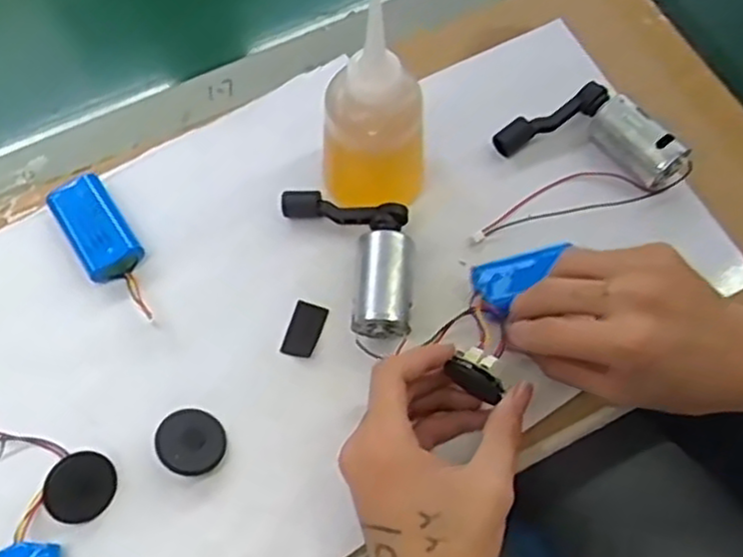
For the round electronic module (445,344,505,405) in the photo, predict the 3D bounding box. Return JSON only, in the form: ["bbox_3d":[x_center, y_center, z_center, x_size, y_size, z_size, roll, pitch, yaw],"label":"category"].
[{"bbox_3d":[0.060,0.052,0.412,0.031,0.034,0.017,32,70,13],"label":"round electronic module"}]

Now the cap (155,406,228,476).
[{"bbox_3d":[-0.102,0.093,0.421,0.038,0.008,0.038,12,54,-16],"label":"cap"}]

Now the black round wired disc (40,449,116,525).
[{"bbox_3d":[-0.160,0.114,0.410,0.034,0.013,0.038,35,68,-14],"label":"black round wired disc"}]

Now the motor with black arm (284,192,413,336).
[{"bbox_3d":[-0.003,-0.020,0.454,0.060,0.038,0.113,-27,70,-12],"label":"motor with black arm"}]

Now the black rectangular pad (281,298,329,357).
[{"bbox_3d":[-0.041,0.031,0.452,0.019,0.004,0.035,17,68,7],"label":"black rectangular pad"}]

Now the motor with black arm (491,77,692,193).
[{"bbox_3d":[0.147,-0.098,0.492,0.121,0.037,0.057,16,68,6],"label":"motor with black arm"}]

